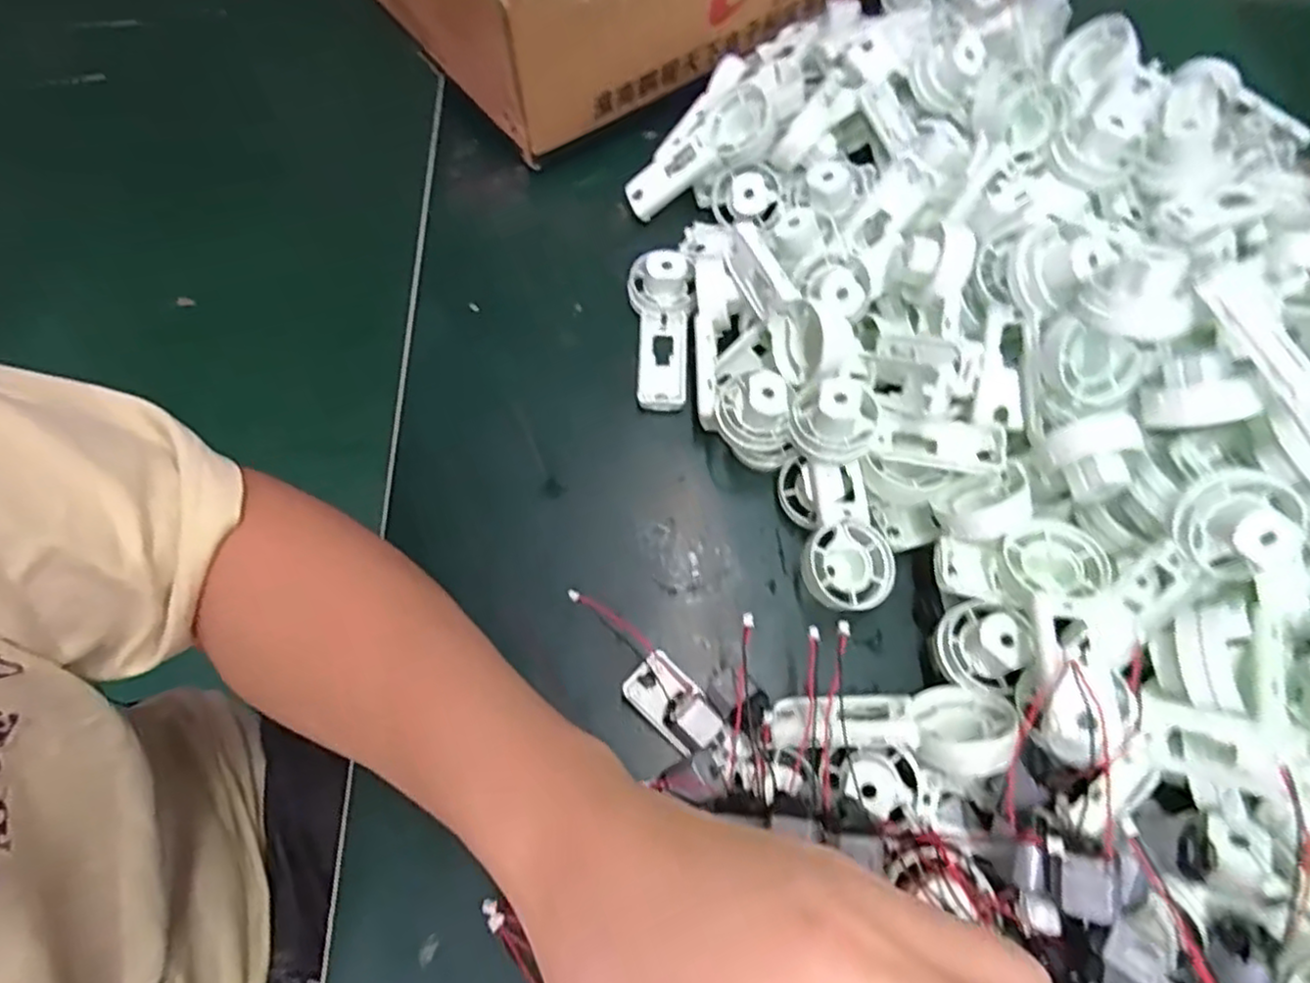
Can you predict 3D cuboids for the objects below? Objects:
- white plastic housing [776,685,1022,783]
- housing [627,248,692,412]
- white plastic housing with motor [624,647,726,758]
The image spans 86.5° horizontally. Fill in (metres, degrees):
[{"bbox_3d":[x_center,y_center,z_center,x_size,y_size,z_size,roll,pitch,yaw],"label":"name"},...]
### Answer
[{"bbox_3d":[0.095,0.094,0.279,0.093,0.028,0.035,-3,66,12],"label":"white plastic housing"},{"bbox_3d":[0.003,-0.087,0.373,0.032,0.025,0.087,-1,66,-2],"label":"housing"},{"bbox_3d":[0.008,0.092,0.300,0.042,0.022,0.024,42,71,15],"label":"white plastic housing with motor"}]

